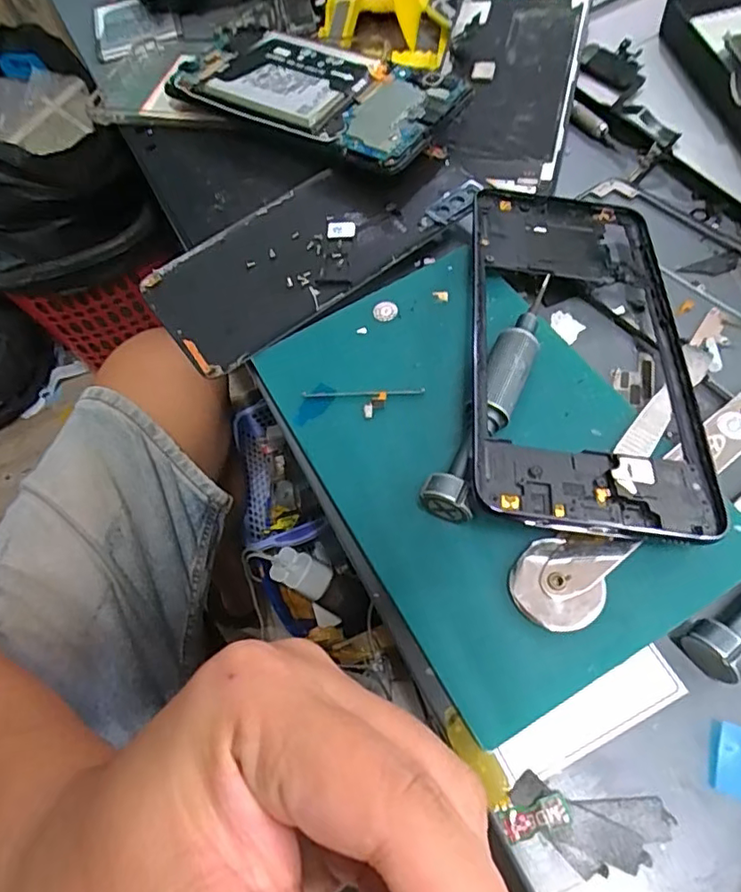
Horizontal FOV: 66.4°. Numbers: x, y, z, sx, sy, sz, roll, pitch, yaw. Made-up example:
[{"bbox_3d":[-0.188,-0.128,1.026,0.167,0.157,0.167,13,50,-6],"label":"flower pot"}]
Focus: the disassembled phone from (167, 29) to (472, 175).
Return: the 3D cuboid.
[{"bbox_3d":[-0.035,-0.181,0.289,0.159,0.011,0.062,27,74,20],"label":"disassembled phone"}]

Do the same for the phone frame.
[{"bbox_3d":[0.075,-0.042,0.208,0.077,0.009,0.164,7,54,2],"label":"phone frame"}]

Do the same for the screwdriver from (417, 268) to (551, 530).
[{"bbox_3d":[0.045,-0.021,0.201,0.016,0.016,0.104,20,66,17],"label":"screwdriver"}]

